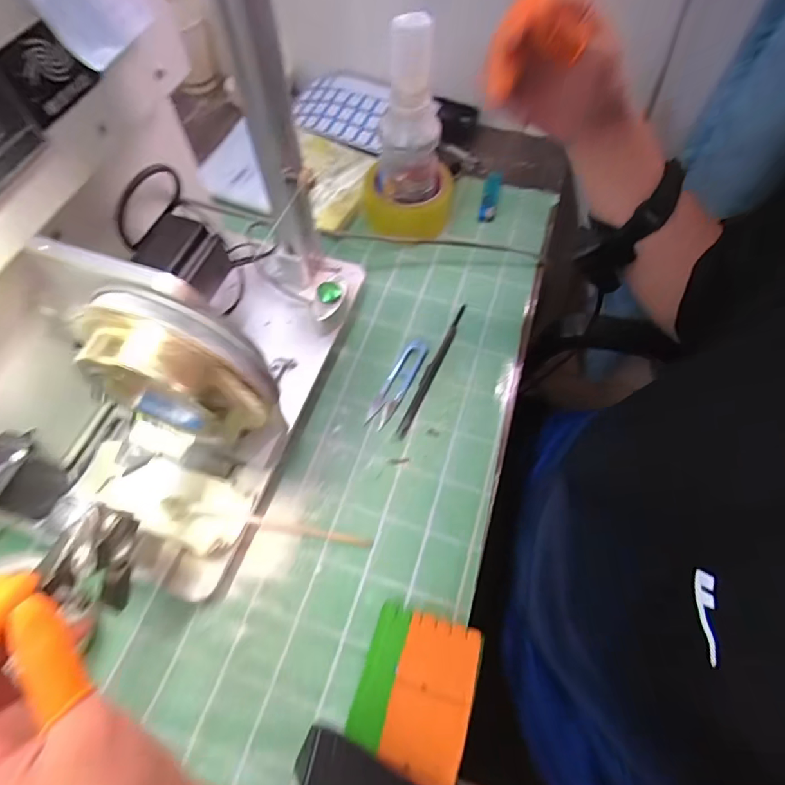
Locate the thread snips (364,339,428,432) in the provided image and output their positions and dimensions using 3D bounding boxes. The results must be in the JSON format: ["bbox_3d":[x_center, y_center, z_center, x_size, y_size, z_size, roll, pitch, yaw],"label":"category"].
[{"bbox_3d":[0.006,-0.011,0.442,0.023,0.012,0.100,26,65,13],"label":"thread snips"}]

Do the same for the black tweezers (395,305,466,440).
[{"bbox_3d":[0.040,-0.025,0.453,0.011,0.007,0.162,23,64,12],"label":"black tweezers"}]

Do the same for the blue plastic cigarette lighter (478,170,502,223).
[{"bbox_3d":[0.123,-0.248,0.564,0.021,0.006,0.095,12,63,6],"label":"blue plastic cigarette lighter"}]

